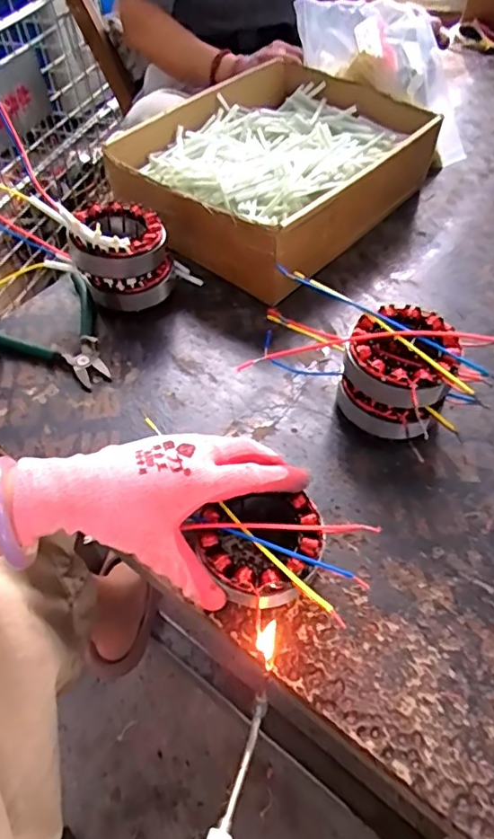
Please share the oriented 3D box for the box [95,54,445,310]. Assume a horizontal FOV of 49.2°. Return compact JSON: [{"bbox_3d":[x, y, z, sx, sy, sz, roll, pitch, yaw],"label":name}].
[{"bbox_3d":[0.035,-0.284,0.624,0.260,0.101,0.312,30,57,21],"label":"box"}]

